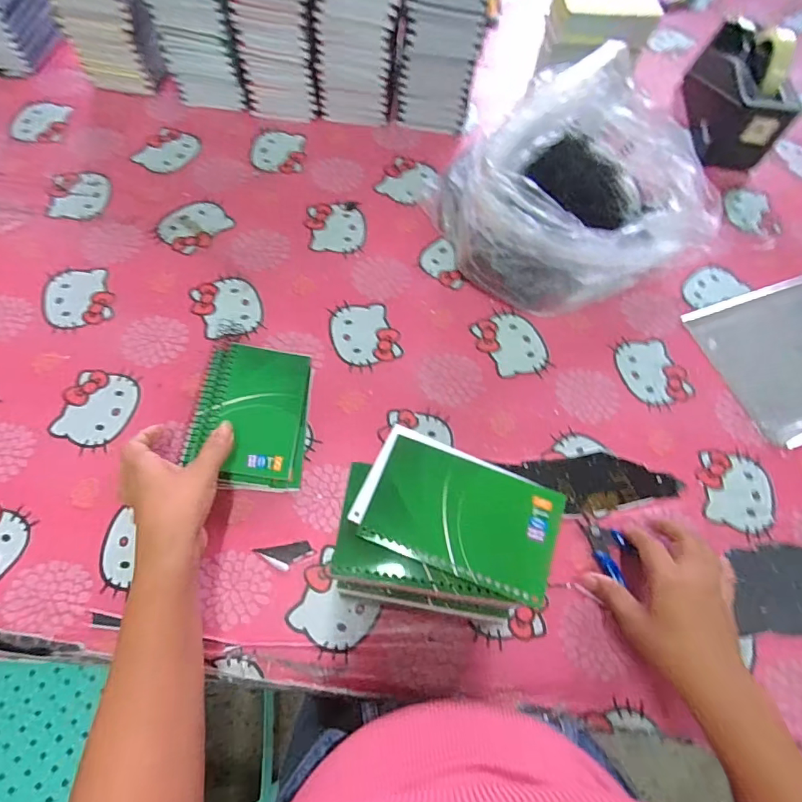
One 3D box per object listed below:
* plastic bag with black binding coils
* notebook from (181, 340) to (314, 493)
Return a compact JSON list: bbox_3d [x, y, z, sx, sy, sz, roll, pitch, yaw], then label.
[{"bbox_3d":[0.209,-0.244,0.534,0.304,0.151,0.226,-19,68,-12],"label":"plastic bag with black binding coils"},{"bbox_3d":[-0.144,0.014,0.460,0.101,0.029,0.137,3,65,-2],"label":"notebook"}]

